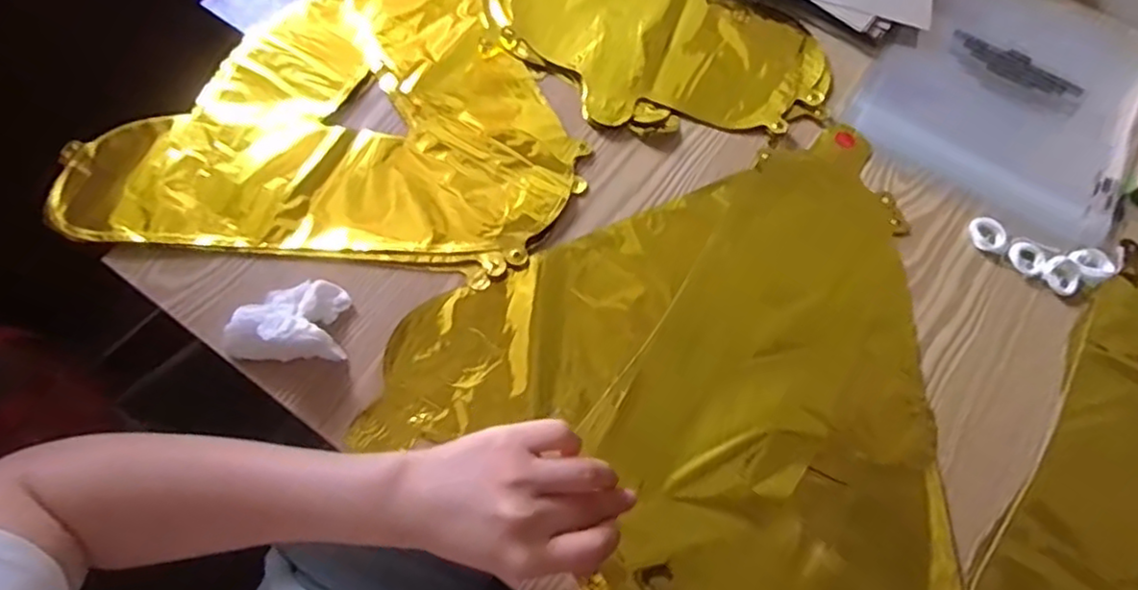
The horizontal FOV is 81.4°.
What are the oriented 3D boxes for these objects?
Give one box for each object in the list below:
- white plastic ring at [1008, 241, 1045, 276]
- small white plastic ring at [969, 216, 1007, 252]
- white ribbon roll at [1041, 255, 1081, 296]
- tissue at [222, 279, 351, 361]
[{"bbox_3d":[0.341,-0.027,0.492,0.023,0.006,0.026,-23,70,-11],"label":"white plastic ring"},{"bbox_3d":[0.314,-0.046,0.497,0.022,0.008,0.028,-23,70,-11],"label":"small white plastic ring"},{"bbox_3d":[0.362,-0.014,0.485,0.024,0.008,0.027,-38,74,-16],"label":"white ribbon roll"},{"bbox_3d":[-0.185,0.016,0.427,0.073,0.035,0.055,-8,68,-6],"label":"tissue"}]

